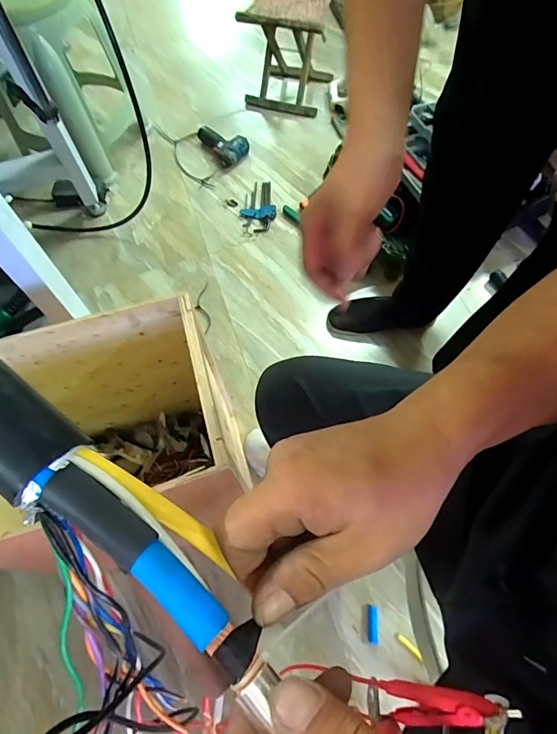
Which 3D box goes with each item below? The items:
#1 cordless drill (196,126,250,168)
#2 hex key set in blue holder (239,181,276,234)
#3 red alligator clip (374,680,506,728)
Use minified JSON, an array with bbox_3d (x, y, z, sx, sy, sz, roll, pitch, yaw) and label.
[{"bbox_3d":[-0.181,-0.742,1.449,0.116,0.068,0.215,-26,63,-10],"label":"cordless drill"},{"bbox_3d":[-0.059,-0.497,1.341,0.107,0.016,0.210,3,62,6],"label":"hex key set in blue holder"},{"bbox_3d":[0.116,0.243,0.313,0.079,0.013,0.025,-14,58,27],"label":"red alligator clip"}]

